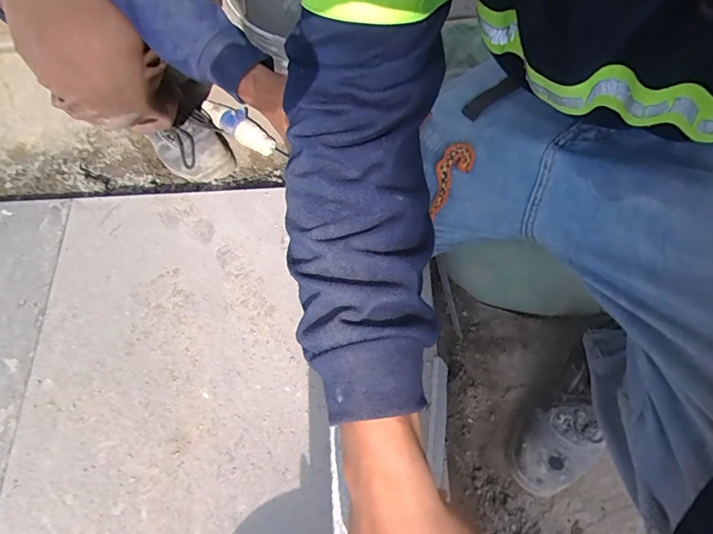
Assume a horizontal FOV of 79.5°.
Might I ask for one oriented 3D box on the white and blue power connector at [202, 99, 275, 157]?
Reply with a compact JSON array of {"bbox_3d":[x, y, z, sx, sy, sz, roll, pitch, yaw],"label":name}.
[{"bbox_3d":[-0.237,-0.284,0.867,0.184,0.047,0.054,37,74,18],"label":"white and blue power connector"}]

